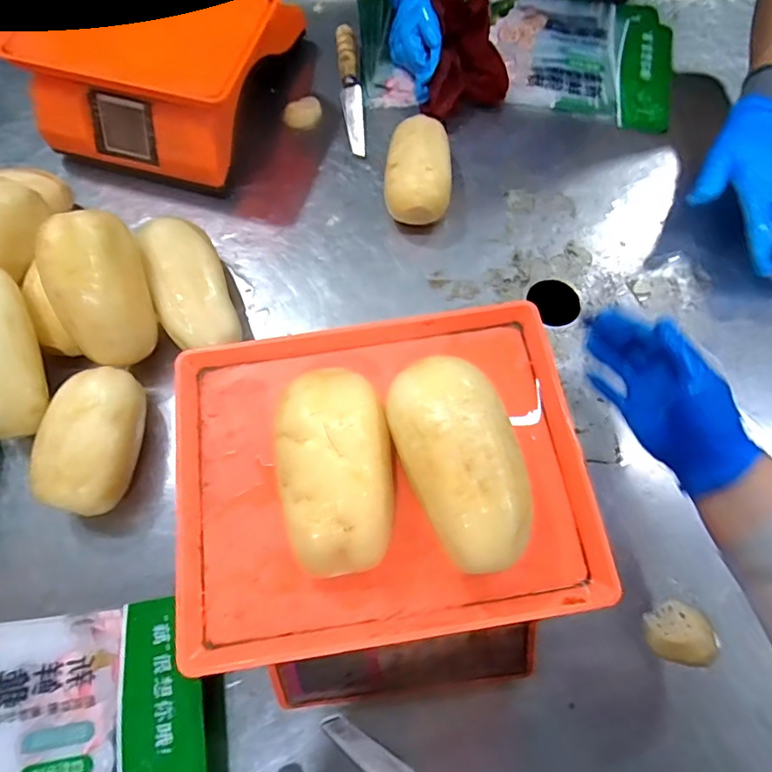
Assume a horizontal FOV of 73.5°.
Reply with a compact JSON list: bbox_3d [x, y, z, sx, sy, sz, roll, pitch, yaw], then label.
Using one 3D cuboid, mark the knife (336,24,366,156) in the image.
[{"bbox_3d":[-0.046,-0.390,0.679,0.028,0.020,0.203,-7,70,-1],"label":"knife"}]

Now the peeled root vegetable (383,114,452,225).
[{"bbox_3d":[0.037,-0.249,0.607,0.074,0.064,0.131,-1,70,1],"label":"peeled root vegetable"}]

